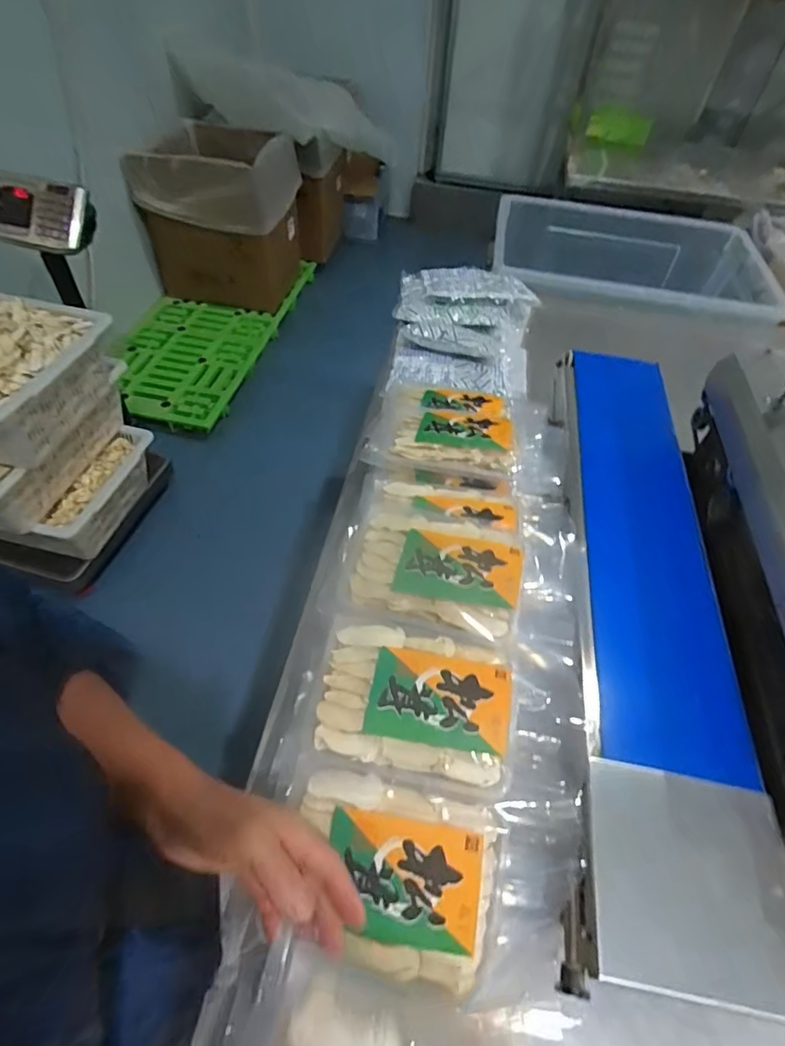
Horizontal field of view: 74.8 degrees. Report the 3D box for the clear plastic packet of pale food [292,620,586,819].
[{"bbox_3d":[0.048,0.163,0.468,0.252,0.055,0.147,9,52,3],"label":"clear plastic packet of pale food"}]

